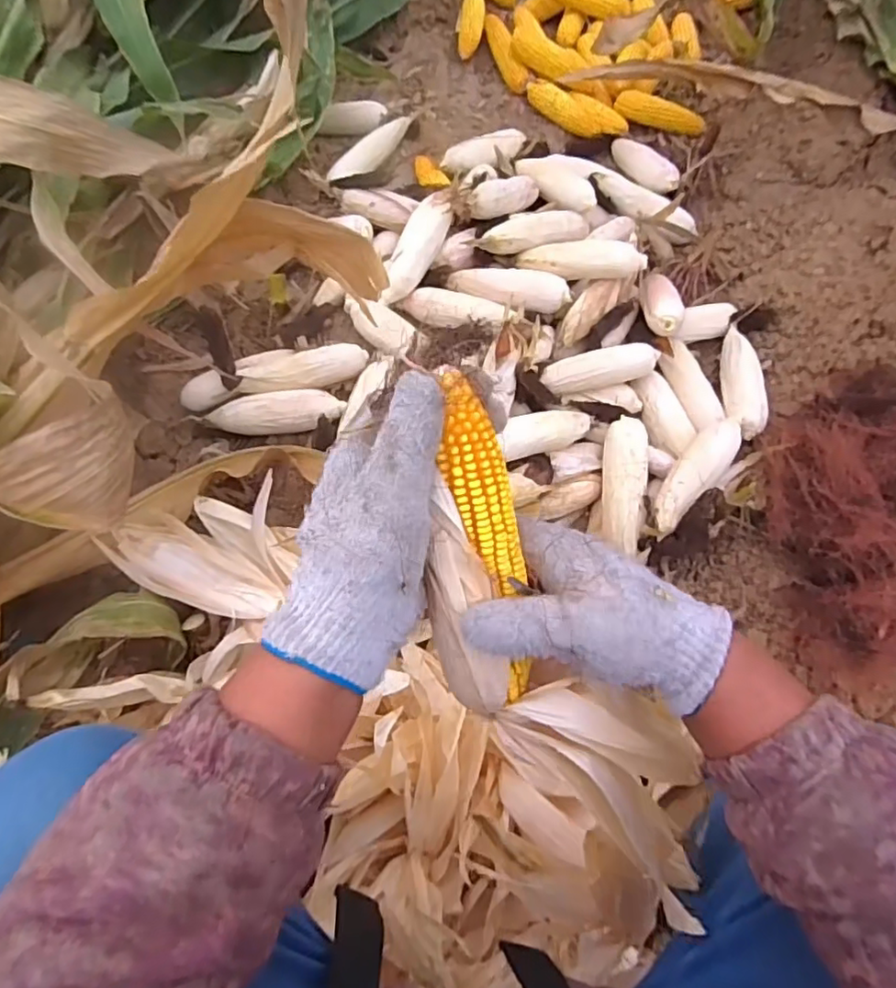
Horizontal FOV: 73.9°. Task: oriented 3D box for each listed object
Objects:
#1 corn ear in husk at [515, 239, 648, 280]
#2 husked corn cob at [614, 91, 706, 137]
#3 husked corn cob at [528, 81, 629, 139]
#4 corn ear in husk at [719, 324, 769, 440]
[{"bbox_3d":[0.208,-0.369,0.943,0.201,0.046,0.051,10,64,23],"label":"corn ear in husk"},{"bbox_3d":[0.432,-0.781,1.223,0.190,0.041,0.041,24,67,8],"label":"husked corn cob"},{"bbox_3d":[0.263,-0.791,1.232,0.227,0.044,0.063,30,68,11],"label":"husked corn cob"},{"bbox_3d":[0.458,-0.178,0.918,0.057,0.042,0.203,9,66,2],"label":"corn ear in husk"}]

